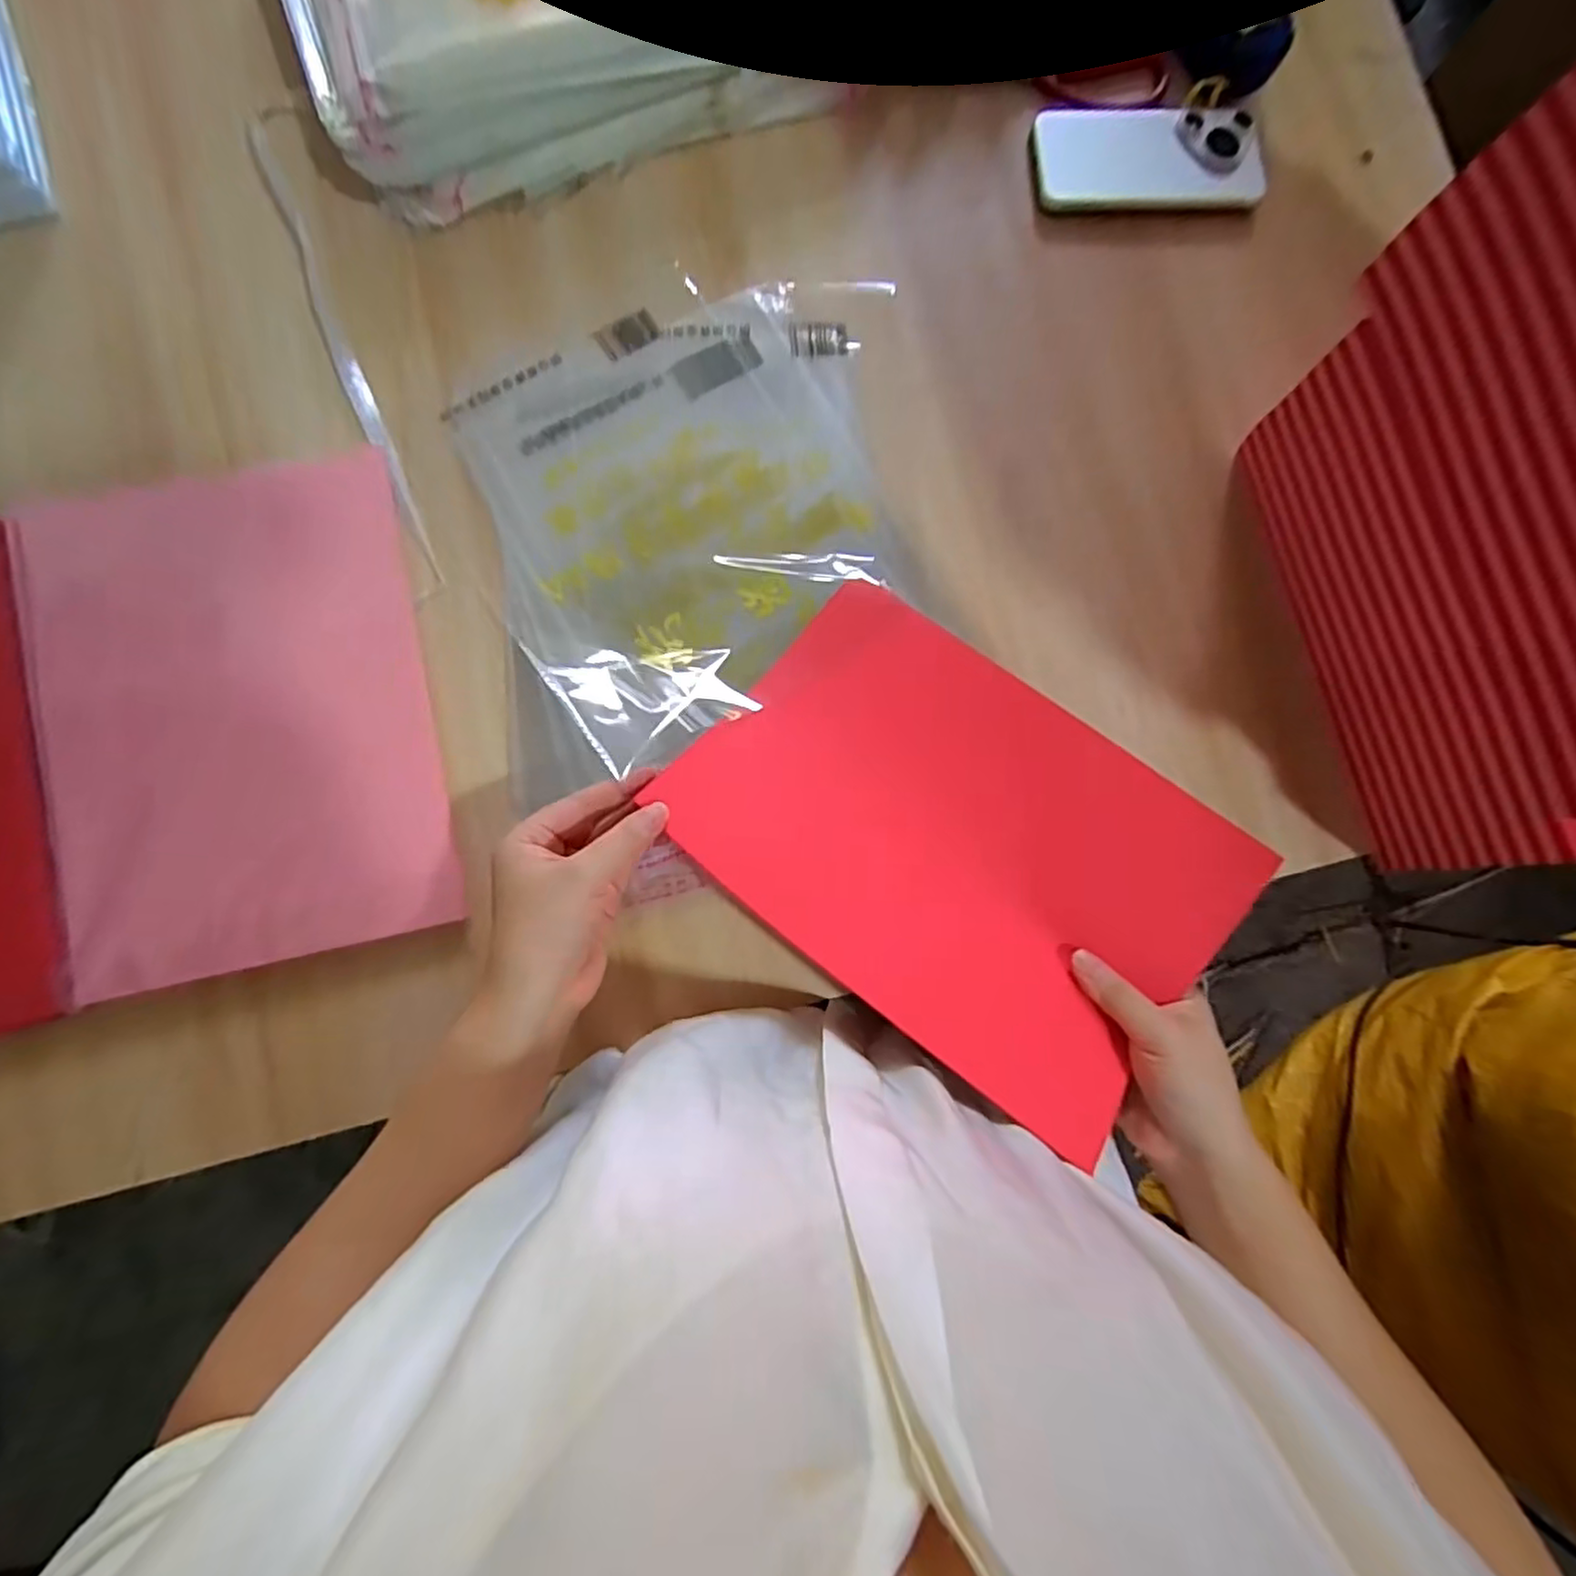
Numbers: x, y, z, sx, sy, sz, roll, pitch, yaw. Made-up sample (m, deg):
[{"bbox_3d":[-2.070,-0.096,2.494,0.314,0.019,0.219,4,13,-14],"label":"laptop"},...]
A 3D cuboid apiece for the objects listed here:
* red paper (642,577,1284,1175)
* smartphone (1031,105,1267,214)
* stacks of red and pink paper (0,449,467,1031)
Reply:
[{"bbox_3d":[0.095,0.026,0.399,0.284,0.070,0.209,41,83,1],"label":"red paper"},{"bbox_3d":[0.255,-0.445,0.491,0.161,0.013,0.072,-3,84,-4],"label":"smartphone"},{"bbox_3d":[-0.426,-0.023,0.403,0.417,0.010,0.299,-13,83,-7],"label":"stacks of red and pink paper"}]

